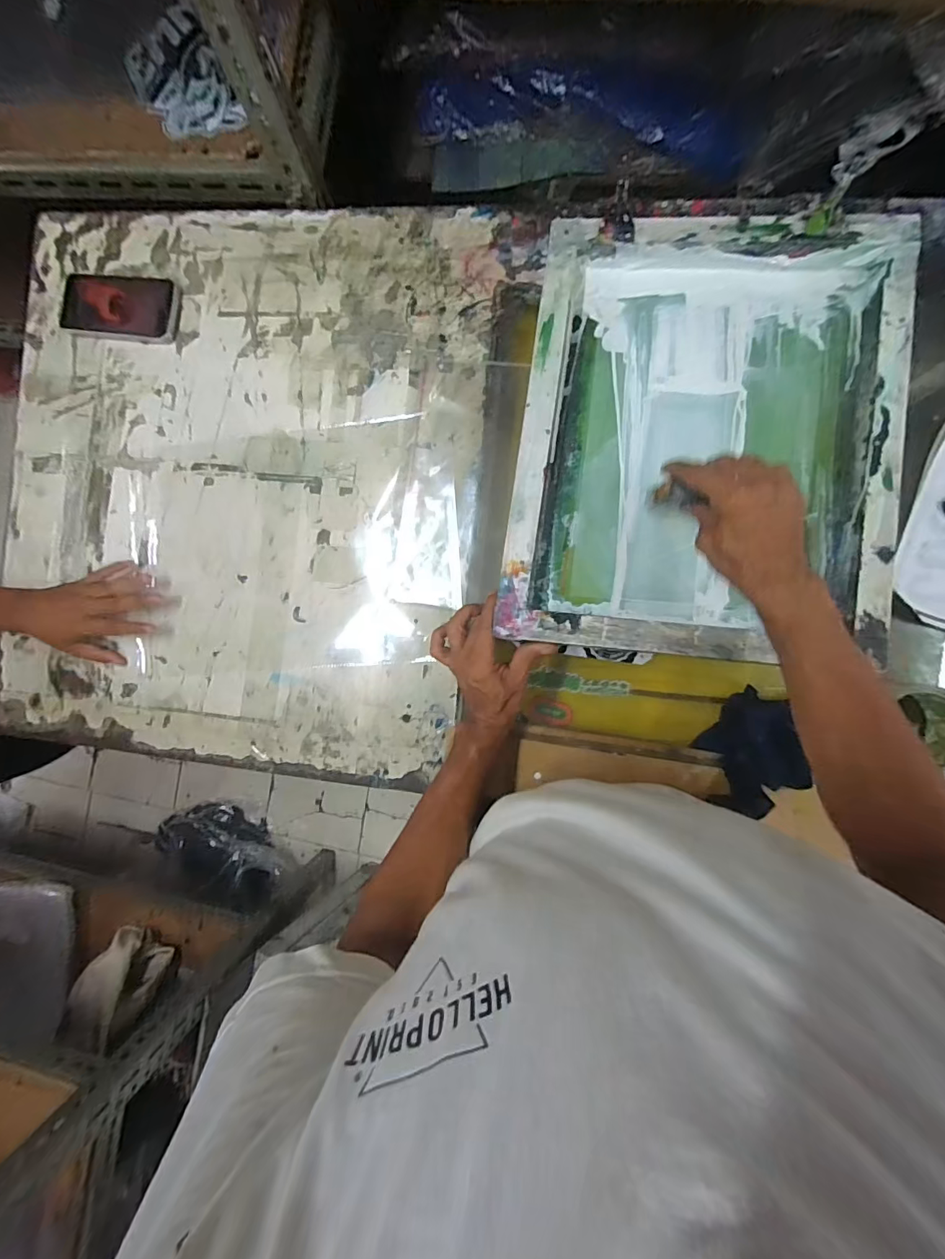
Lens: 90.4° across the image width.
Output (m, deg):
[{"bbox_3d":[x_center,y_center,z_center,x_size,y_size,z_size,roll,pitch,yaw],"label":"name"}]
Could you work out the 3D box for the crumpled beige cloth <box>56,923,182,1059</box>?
[{"bbox_3d":[-0.693,0.700,0.918,0.153,0.142,0.121,37,93,7],"label":"crumpled beige cloth"}]

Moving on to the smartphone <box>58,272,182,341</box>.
[{"bbox_3d":[-0.467,-0.424,0.618,0.178,0.005,0.084,10,90,8],"label":"smartphone"}]

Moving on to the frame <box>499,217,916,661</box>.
[{"bbox_3d":[0.235,-0.199,0.488,0.355,0.042,0.455,8,86,8],"label":"frame"}]

